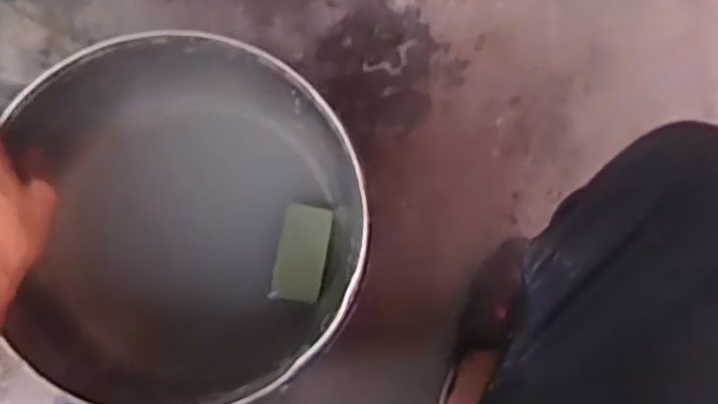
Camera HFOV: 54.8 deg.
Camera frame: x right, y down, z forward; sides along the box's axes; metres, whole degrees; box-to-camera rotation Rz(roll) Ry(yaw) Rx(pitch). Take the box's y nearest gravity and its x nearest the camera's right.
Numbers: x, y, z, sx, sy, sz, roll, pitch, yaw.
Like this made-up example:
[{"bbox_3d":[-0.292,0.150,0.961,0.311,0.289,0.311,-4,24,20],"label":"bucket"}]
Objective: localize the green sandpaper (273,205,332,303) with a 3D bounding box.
[{"bbox_3d":[-0.059,0.053,0.719,0.048,0.016,0.095,10,85,-6],"label":"green sandpaper"}]

